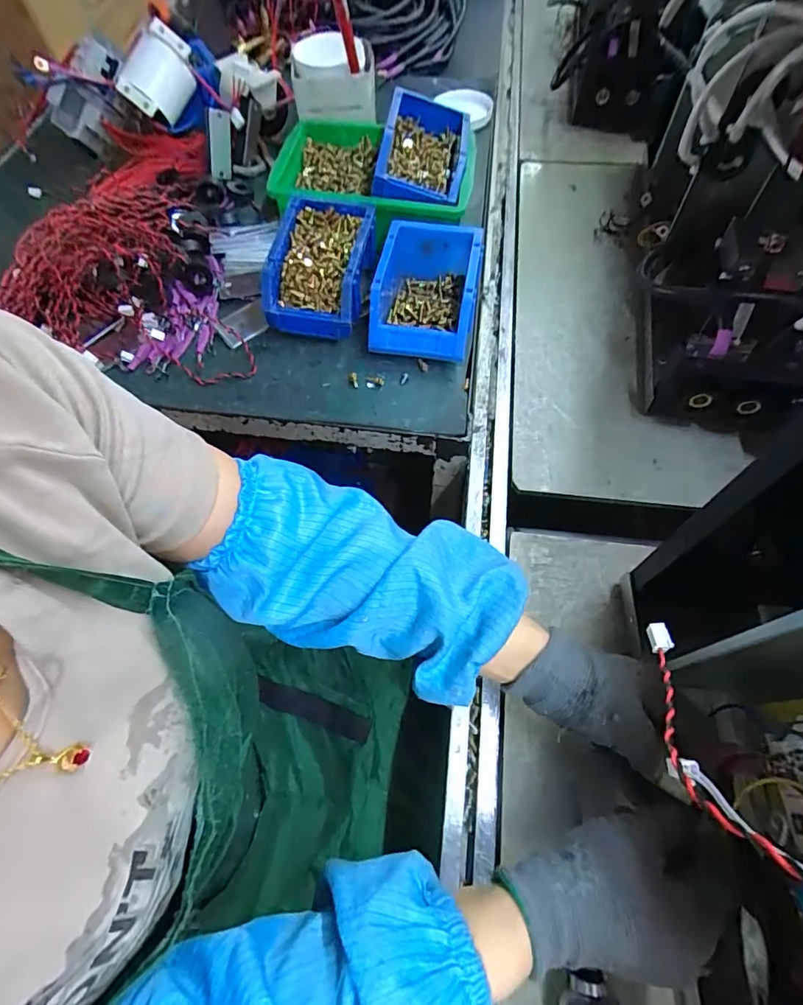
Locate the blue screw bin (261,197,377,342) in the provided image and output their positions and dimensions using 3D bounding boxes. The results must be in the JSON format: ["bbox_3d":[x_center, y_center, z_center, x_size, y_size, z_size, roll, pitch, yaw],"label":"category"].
[{"bbox_3d":[-0.094,-0.278,0.582,0.107,0.077,0.168,8,64,2],"label":"blue screw bin"}]

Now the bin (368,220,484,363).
[{"bbox_3d":[0.029,-0.239,0.564,0.111,0.081,0.160,10,64,3],"label":"bin"}]

